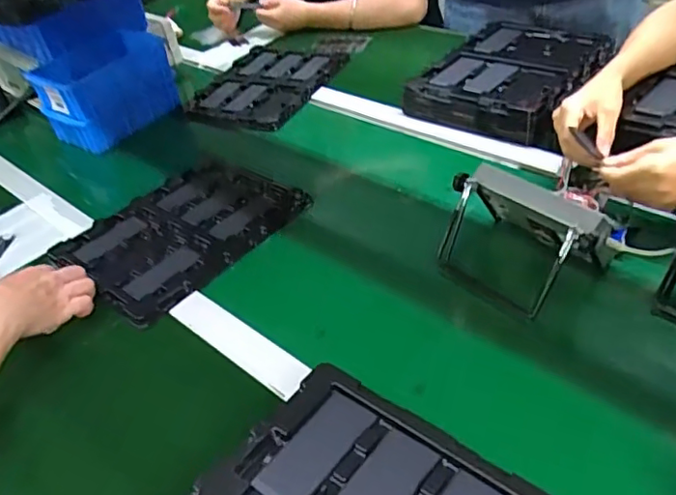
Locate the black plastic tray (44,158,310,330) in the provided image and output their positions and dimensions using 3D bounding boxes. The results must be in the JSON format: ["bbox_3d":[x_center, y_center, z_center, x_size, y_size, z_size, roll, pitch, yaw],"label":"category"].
[{"bbox_3d":[-0.196,-0.029,0.770,0.269,0.013,0.222,-36,48,-29],"label":"black plastic tray"}]

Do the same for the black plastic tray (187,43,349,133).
[{"bbox_3d":[-0.129,-0.290,1.088,0.227,0.033,0.255,15,46,27],"label":"black plastic tray"}]

